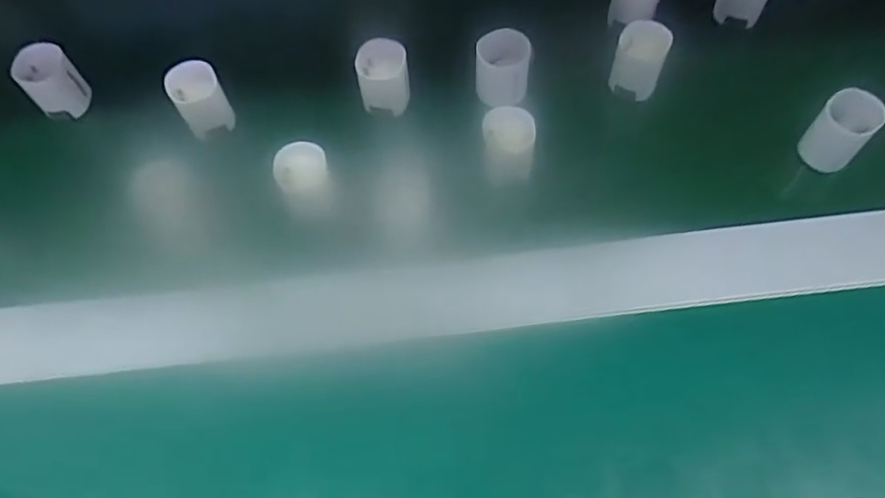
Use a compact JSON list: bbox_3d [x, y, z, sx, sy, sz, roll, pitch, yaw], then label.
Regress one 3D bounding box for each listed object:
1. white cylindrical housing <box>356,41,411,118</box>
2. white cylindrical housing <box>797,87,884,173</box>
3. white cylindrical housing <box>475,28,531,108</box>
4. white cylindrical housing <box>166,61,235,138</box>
[{"bbox_3d":[-0.034,-0.100,0.387,0.029,0.030,0.031,1,65,-2],"label":"white cylindrical housing"},{"bbox_3d":[0.215,-0.064,0.358,0.028,0.034,0.031,37,68,14],"label":"white cylindrical housing"},{"bbox_3d":[0.035,-0.104,0.384,0.030,0.030,0.031,1,65,-2],"label":"white cylindrical housing"},{"bbox_3d":[-0.140,-0.087,0.385,0.028,0.030,0.029,1,65,-2],"label":"white cylindrical housing"}]

